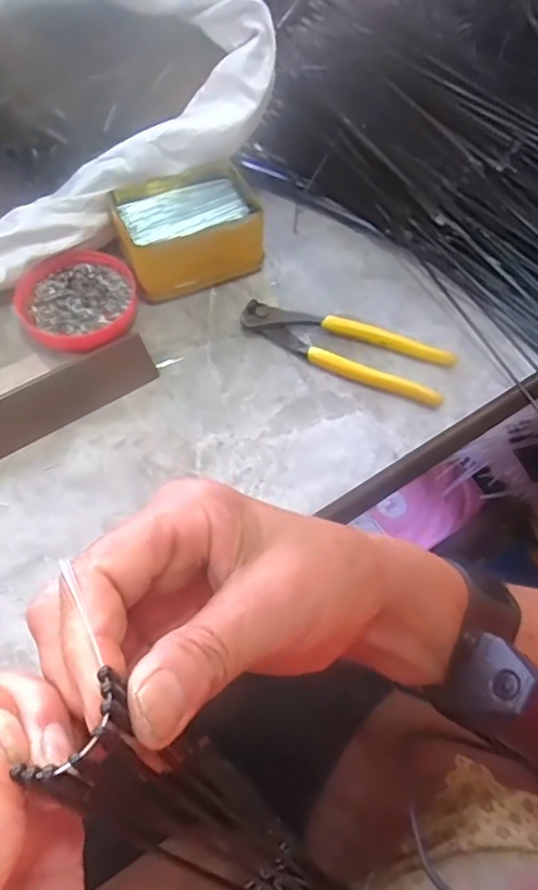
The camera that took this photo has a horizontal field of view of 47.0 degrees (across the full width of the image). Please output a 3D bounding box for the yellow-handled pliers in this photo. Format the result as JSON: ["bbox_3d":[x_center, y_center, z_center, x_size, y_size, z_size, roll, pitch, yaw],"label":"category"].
[{"bbox_3d":[0.058,-0.078,0.480,0.164,0.013,0.052,21,61,10],"label":"yellow-handled pliers"}]

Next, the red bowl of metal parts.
[{"bbox_3d":[-0.150,-0.115,0.491,0.089,0.019,0.087,1,60,-2],"label":"red bowl of metal parts"}]

